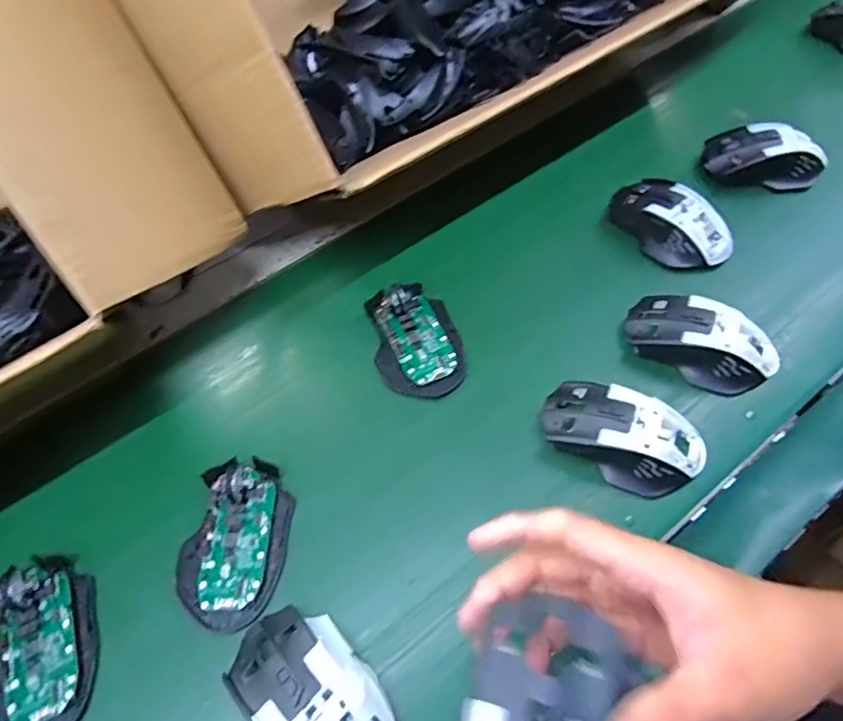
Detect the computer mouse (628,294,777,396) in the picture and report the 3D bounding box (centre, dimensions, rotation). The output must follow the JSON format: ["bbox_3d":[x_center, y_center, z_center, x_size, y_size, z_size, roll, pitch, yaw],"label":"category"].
[{"bbox_3d":[0.228,-0.018,0.452,0.118,0.036,0.066,24,63,20],"label":"computer mouse"}]

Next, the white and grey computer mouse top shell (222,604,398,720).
[{"bbox_3d":[-0.065,0.201,0.327,0.072,0.033,0.114,-33,60,-15],"label":"white and grey computer mouse top shell"}]

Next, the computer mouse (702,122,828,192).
[{"bbox_3d":[0.349,-0.205,0.562,0.116,0.037,0.061,7,58,10],"label":"computer mouse"}]

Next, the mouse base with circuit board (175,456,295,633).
[{"bbox_3d":[-0.132,0.124,0.393,0.069,0.020,0.114,5,58,9],"label":"mouse base with circuit board"}]

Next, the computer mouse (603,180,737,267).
[{"bbox_3d":[0.233,-0.128,0.526,0.079,0.038,0.120,-39,62,-18],"label":"computer mouse"}]

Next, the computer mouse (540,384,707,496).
[{"bbox_3d":[0.149,0.054,0.412,0.118,0.036,0.070,17,61,16],"label":"computer mouse"}]

